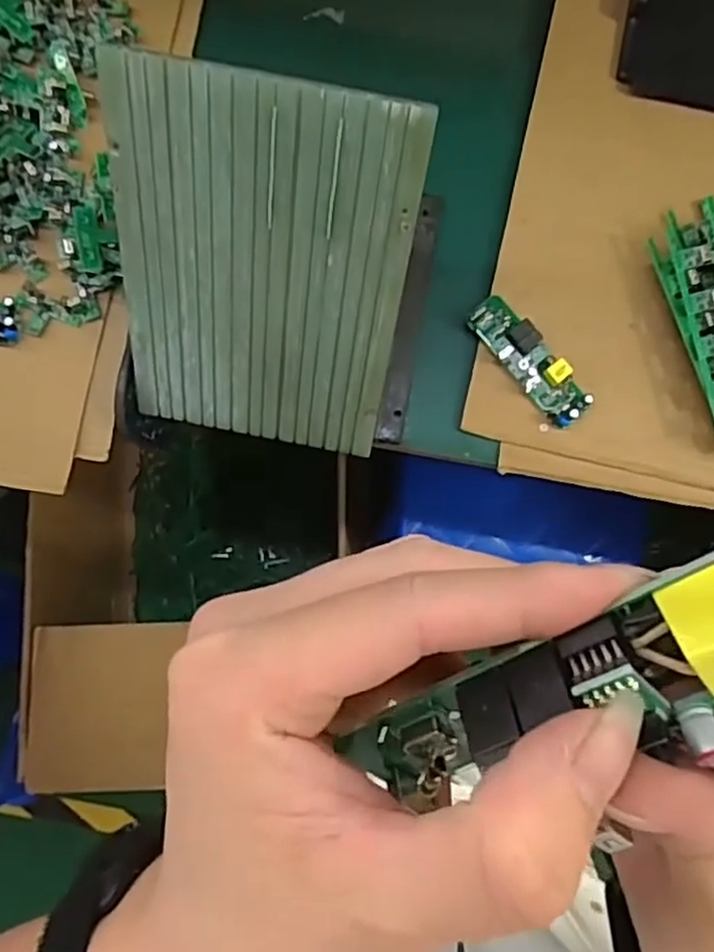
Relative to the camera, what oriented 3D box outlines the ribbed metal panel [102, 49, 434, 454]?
[{"bbox_3d":[-0.062,-0.121,0.446,0.178,0.245,0.004,11,45,1],"label":"ribbed metal panel"}]

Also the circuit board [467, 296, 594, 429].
[{"bbox_3d":[0.132,-0.088,0.529,0.034,0.023,0.111,-39,85,-4],"label":"circuit board"}]

